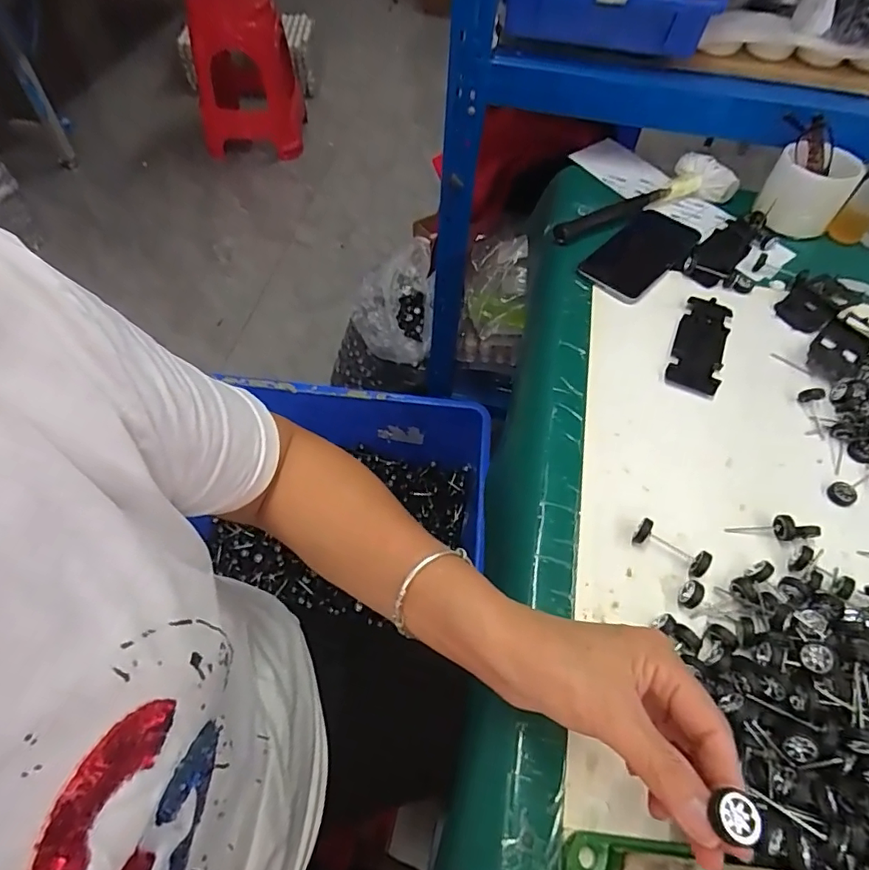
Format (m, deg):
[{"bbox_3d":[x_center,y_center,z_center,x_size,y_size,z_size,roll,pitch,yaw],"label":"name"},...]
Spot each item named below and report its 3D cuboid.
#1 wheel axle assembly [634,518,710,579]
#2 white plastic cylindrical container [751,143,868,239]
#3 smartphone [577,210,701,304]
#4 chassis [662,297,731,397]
[{"bbox_3d":[0.178,0.085,0.396,0.054,0.016,0.021,36,62,19],"label":"wheel axle assembly"},{"bbox_3d":[0.438,-0.288,0.624,0.090,0.074,0.065,32,60,16],"label":"white plastic cylindrical container"},{"bbox_3d":[0.237,-0.210,0.601,0.081,0.010,0.163,39,63,20],"label":"smartphone"},{"bbox_3d":[0.266,-0.094,0.524,0.047,0.007,0.129,23,58,11],"label":"chassis"}]

